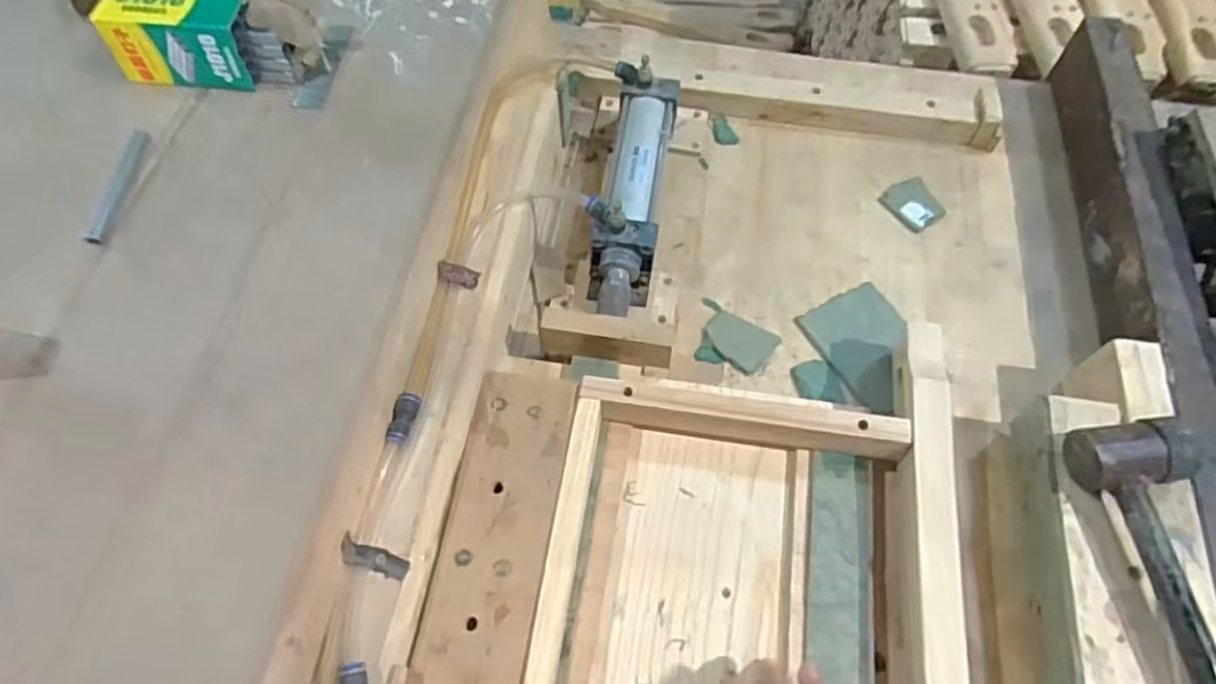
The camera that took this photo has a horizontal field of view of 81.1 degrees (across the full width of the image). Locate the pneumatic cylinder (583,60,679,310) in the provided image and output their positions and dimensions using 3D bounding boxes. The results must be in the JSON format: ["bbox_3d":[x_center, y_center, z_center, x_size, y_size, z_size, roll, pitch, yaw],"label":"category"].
[{"bbox_3d":[0.022,-0.145,0.716,0.068,0.093,0.280,8,62,4],"label":"pneumatic cylinder"}]

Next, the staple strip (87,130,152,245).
[{"bbox_3d":[-0.397,-0.127,0.577,0.017,0.004,0.113,2,63,-1],"label":"staple strip"}]

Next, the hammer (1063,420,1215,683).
[{"bbox_3d":[0.404,0.204,0.465,0.067,0.040,0.315,-7,62,-4],"label":"hammer"}]

